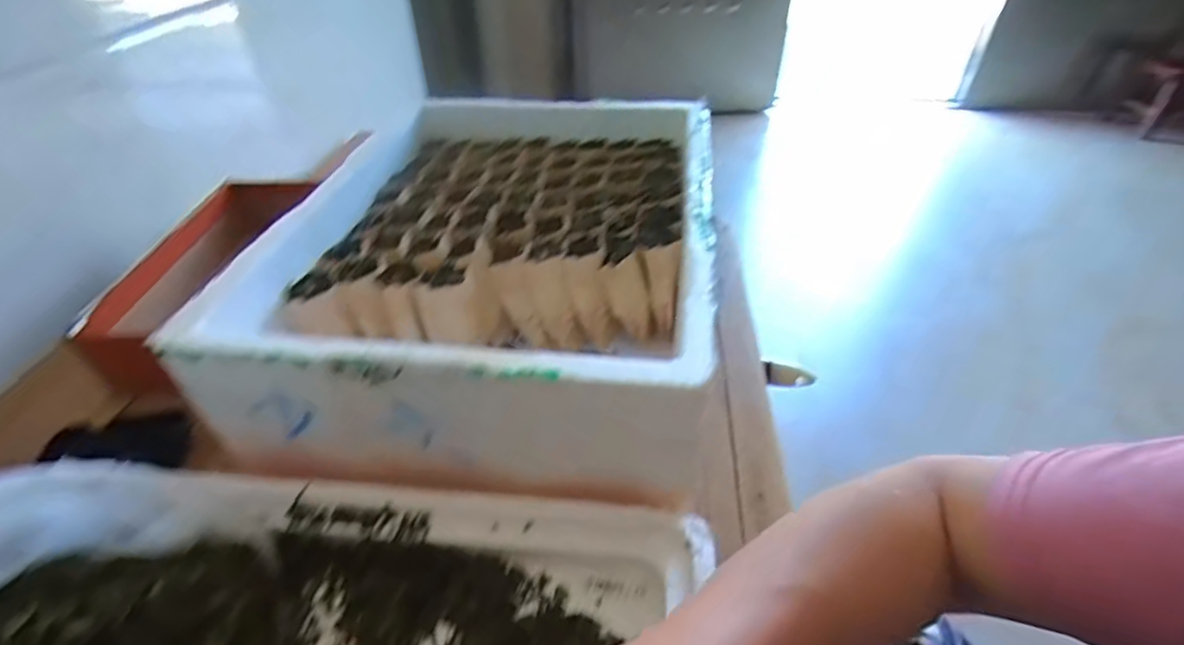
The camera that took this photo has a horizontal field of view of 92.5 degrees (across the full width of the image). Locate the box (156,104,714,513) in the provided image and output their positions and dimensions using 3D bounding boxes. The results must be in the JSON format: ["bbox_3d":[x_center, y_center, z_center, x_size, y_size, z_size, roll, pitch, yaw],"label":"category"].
[{"bbox_3d":[-0.079,-0.069,0.562,0.364,0.140,0.475,5,40,7],"label":"box"}]

